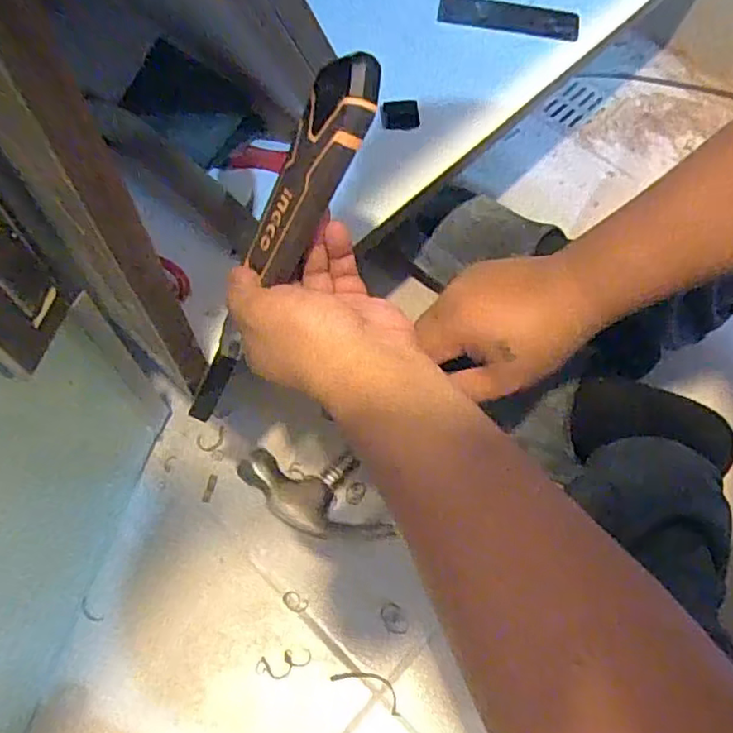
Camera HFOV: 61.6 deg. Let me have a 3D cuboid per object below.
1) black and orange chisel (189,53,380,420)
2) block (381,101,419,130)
[{"bbox_3d":[-0.058,-0.063,0.376,0.041,0.250,0.033,41,32,15],"label":"black and orange chisel"},{"bbox_3d":[0.029,-0.220,0.534,0.034,0.006,0.030,-5,65,-5],"label":"block"}]

